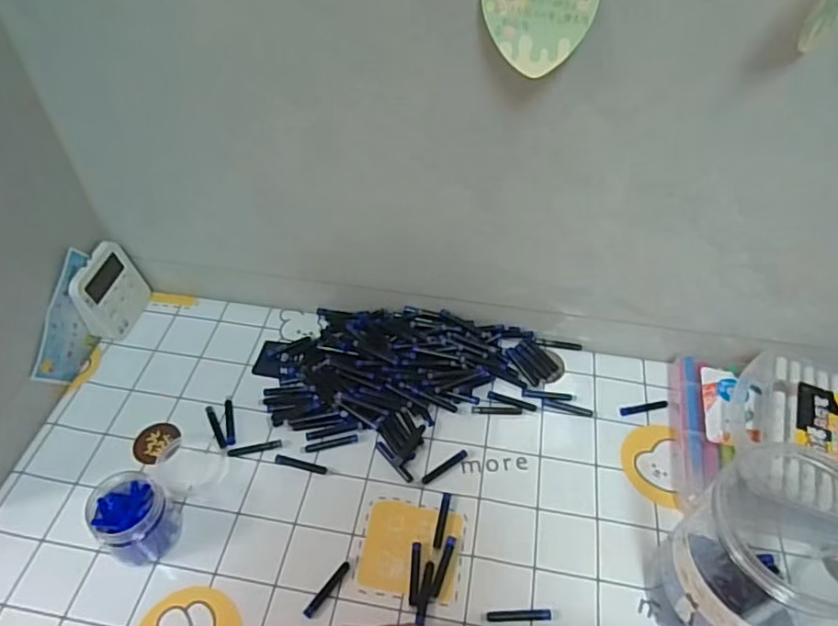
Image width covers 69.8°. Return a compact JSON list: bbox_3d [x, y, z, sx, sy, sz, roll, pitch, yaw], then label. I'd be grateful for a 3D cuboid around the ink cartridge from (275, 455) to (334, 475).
[{"bbox_3d":[-0.098,0.130,0.512,0.050,0.004,0.008,12,49,8],"label":"ink cartridge"}]

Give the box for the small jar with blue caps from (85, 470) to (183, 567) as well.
[{"bbox_3d":[-0.214,0.152,0.453,0.057,0.055,0.055,1,48,-1],"label":"small jar with blue caps"}]

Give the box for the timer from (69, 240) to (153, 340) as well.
[{"bbox_3d":[-0.306,-0.022,0.595,0.018,0.079,0.076,0,46,19],"label":"timer"}]

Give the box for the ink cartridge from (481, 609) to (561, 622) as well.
[{"bbox_3d":[0.075,0.222,0.442,0.057,0.005,0.008,1,48,-1],"label":"ink cartridge"}]

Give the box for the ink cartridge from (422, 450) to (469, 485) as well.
[{"bbox_3d":[0.023,0.132,0.517,0.047,0.004,0.007,-28,55,-24],"label":"ink cartridge"}]

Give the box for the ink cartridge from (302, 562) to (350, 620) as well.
[{"bbox_3d":[-0.068,0.205,0.447,0.007,0.004,0.047,29,53,21],"label":"ink cartridge"}]

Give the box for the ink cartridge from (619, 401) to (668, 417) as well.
[{"bbox_3d":[0.210,0.089,0.560,0.046,0.005,0.008,-8,49,-9],"label":"ink cartridge"}]

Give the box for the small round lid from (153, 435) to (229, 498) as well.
[{"bbox_3d":[-0.195,0.130,0.513,0.059,0.006,0.055,1,48,-1],"label":"small round lid"}]

